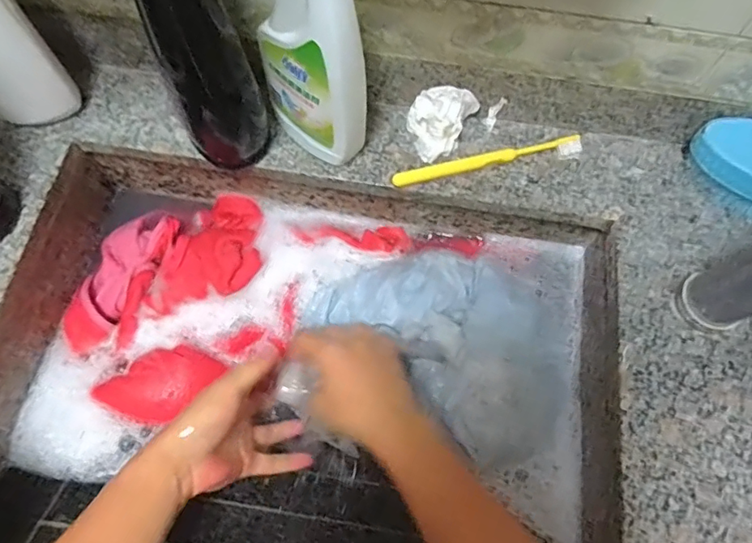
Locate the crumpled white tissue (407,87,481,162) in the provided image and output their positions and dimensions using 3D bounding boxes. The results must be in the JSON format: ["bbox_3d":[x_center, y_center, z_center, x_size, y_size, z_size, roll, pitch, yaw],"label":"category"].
[{"bbox_3d":[0.058,-0.133,0.470,0.059,0.045,0.055,9,69,2],"label":"crumpled white tissue"}]

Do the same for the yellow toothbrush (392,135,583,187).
[{"bbox_3d":[0.102,-0.100,0.474,0.175,0.012,0.019,-10,70,-6],"label":"yellow toothbrush"}]

